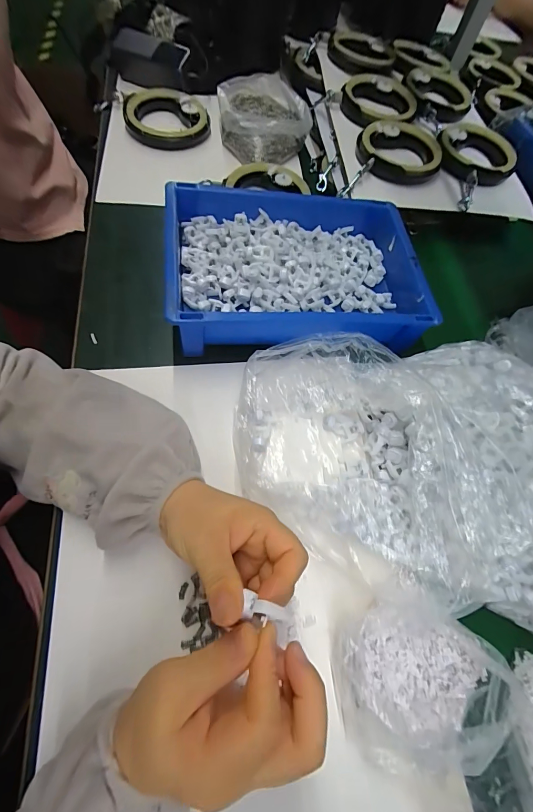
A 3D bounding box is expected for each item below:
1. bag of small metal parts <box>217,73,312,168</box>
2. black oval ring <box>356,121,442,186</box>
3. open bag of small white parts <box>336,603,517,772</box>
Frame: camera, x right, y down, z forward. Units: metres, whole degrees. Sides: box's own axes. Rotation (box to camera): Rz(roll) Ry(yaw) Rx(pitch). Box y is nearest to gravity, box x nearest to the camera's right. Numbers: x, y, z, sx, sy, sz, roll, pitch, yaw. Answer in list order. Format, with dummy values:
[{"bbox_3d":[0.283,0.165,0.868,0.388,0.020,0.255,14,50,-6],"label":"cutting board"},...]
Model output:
[{"bbox_3d":[-0.003,-0.465,0.557,0.142,0.051,0.153,-9,68,-9],"label":"bag of small metal parts"},{"bbox_3d":[0.207,-0.397,0.529,0.128,0.025,0.122,10,64,-3],"label":"black oval ring"},{"bbox_3d":[0.127,0.209,0.265,0.131,0.036,0.103,-3,65,-9],"label":"open bag of small white parts"}]

